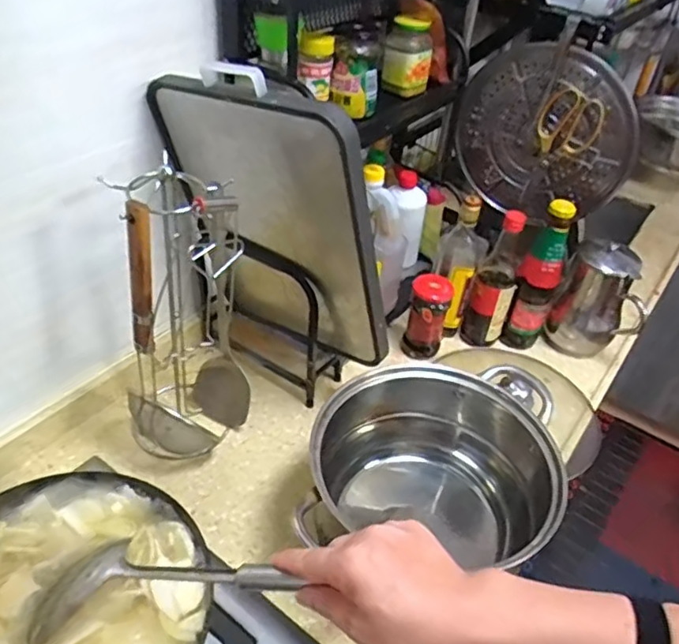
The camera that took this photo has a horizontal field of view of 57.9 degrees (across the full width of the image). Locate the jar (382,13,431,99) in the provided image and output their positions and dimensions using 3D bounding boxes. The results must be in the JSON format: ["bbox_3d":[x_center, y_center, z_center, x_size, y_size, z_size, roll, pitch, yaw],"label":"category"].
[{"bbox_3d":[0.108,-0.421,0.974,0.073,0.108,0.058,11,40,4],"label":"jar"}]

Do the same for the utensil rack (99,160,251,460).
[{"bbox_3d":[-0.192,-0.012,0.781,0.149,0.394,0.172,-4,41,-14],"label":"utensil rack"}]

